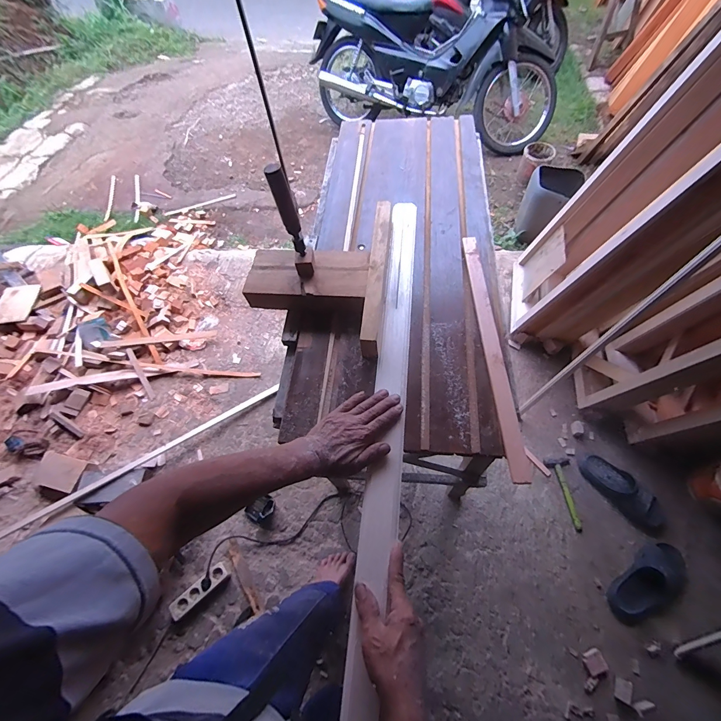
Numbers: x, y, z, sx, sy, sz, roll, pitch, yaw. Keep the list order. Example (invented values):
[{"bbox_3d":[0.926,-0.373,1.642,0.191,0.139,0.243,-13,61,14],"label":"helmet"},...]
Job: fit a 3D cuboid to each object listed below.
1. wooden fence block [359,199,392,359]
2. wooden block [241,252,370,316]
[{"bbox_3d":[0.035,-0.180,0.680,0.036,0.050,0.367,3,61,7],"label":"wooden fence block"},{"bbox_3d":[-0.104,-0.172,0.699,0.244,0.059,0.130,4,62,8],"label":"wooden block"}]

